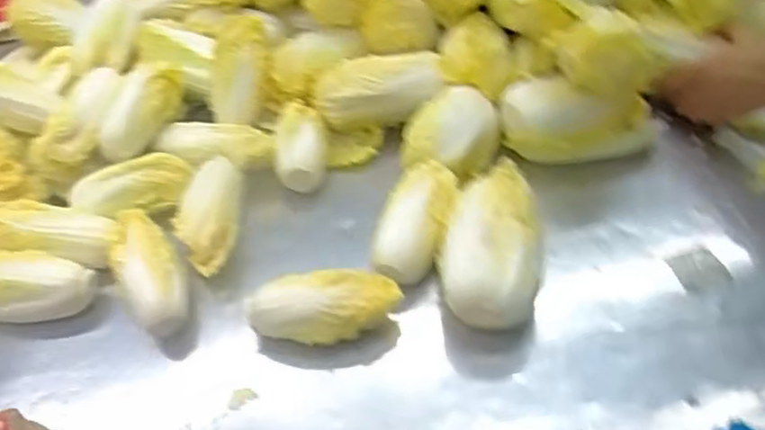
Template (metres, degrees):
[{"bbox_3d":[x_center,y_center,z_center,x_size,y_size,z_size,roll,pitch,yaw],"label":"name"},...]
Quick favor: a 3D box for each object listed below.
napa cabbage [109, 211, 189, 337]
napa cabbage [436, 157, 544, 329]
[{"bbox_3d":[-0.195,0.041,0.553,0.053,0.036,0.114,-21,66,-15],"label":"napa cabbage"},{"bbox_3d":[0.089,0.024,0.559,0.084,0.061,0.142,7,47,11],"label":"napa cabbage"}]

